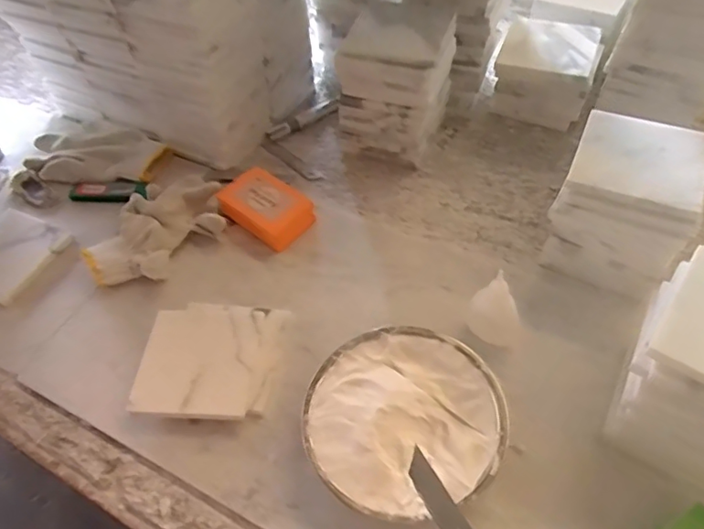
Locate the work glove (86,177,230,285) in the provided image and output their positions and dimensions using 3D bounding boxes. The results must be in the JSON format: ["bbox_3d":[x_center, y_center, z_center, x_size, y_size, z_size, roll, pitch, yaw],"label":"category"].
[{"bbox_3d":[-0.207,-0.039,0.581,0.152,0.029,0.107,-37,60,-21],"label":"work glove"}]

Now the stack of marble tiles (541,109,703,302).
[{"bbox_3d":[0.243,-0.045,0.498,0.109,0.127,0.116,24,59,19],"label":"stack of marble tiles"}]

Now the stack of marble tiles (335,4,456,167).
[{"bbox_3d":[0.051,-0.203,0.624,0.103,0.145,0.108,16,57,15],"label":"stack of marble tiles"}]

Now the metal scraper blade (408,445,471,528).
[{"bbox_3d":[0.061,0.163,0.367,0.018,0.004,0.085,-35,48,-3],"label":"metal scraper blade"}]

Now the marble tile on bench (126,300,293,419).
[{"bbox_3d":[-0.124,0.084,0.486,0.119,0.019,0.108,4,55,7],"label":"marble tile on bench"}]

